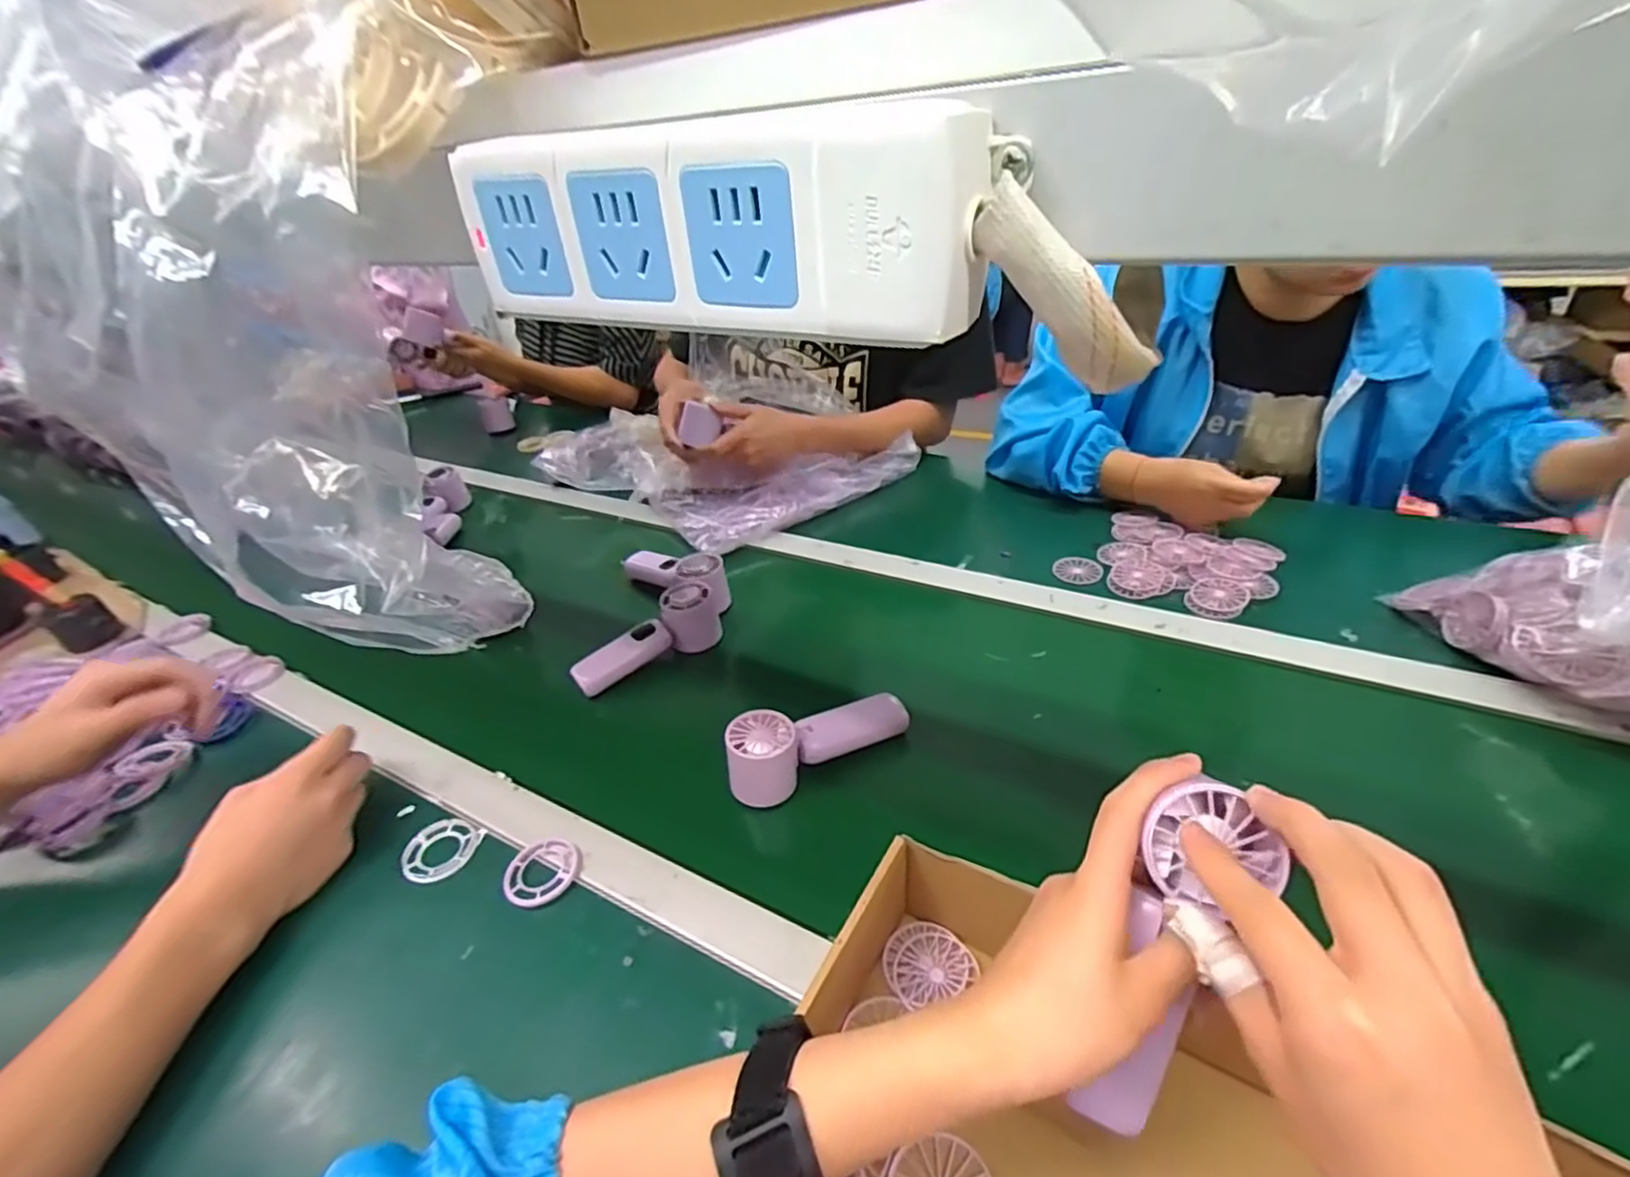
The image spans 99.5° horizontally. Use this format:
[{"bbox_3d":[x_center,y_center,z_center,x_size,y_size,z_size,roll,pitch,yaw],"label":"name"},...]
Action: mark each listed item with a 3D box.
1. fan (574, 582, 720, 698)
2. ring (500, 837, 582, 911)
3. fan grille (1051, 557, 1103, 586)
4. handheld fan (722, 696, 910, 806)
[{"bbox_3d":[-0.170,0.050,0.702,0.055,0.056,0.153,26,45,36],"label":"fan"},{"bbox_3d":[-0.200,0.207,0.506,0.053,0.007,0.051,-3,35,2],"label":"ring"},{"bbox_3d":[0.296,-0.021,0.777,0.052,0.004,0.047,22,52,38],"label":"fan grille"},{"bbox_3d":[0.001,0.116,0.569,0.161,0.052,0.047,-22,39,-23],"label":"handheld fan"}]

